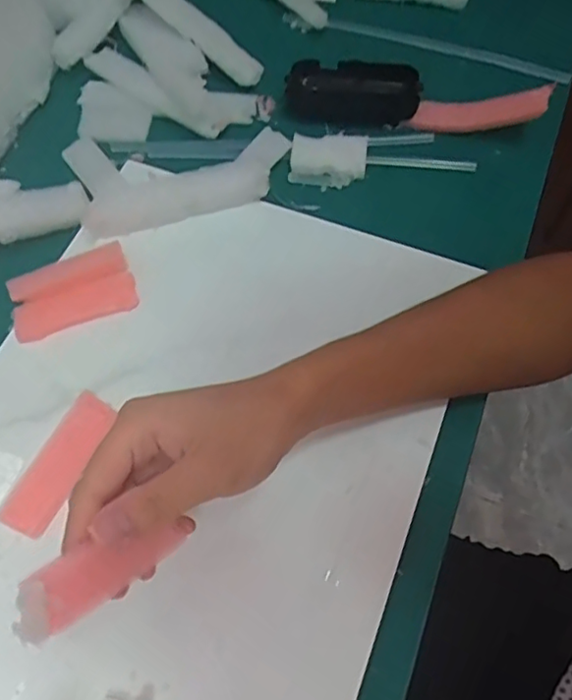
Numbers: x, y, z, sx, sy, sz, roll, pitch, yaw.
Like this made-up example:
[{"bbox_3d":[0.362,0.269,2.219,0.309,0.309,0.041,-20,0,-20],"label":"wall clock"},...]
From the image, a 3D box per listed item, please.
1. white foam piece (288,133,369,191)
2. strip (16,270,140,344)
[{"bbox_3d":[0.034,-0.153,0.481,0.059,0.018,0.034,5,64,1],"label":"white foam piece"},{"bbox_3d":[-0.147,-0.030,0.425,0.085,0.009,0.028,-22,67,-11],"label":"strip"}]

